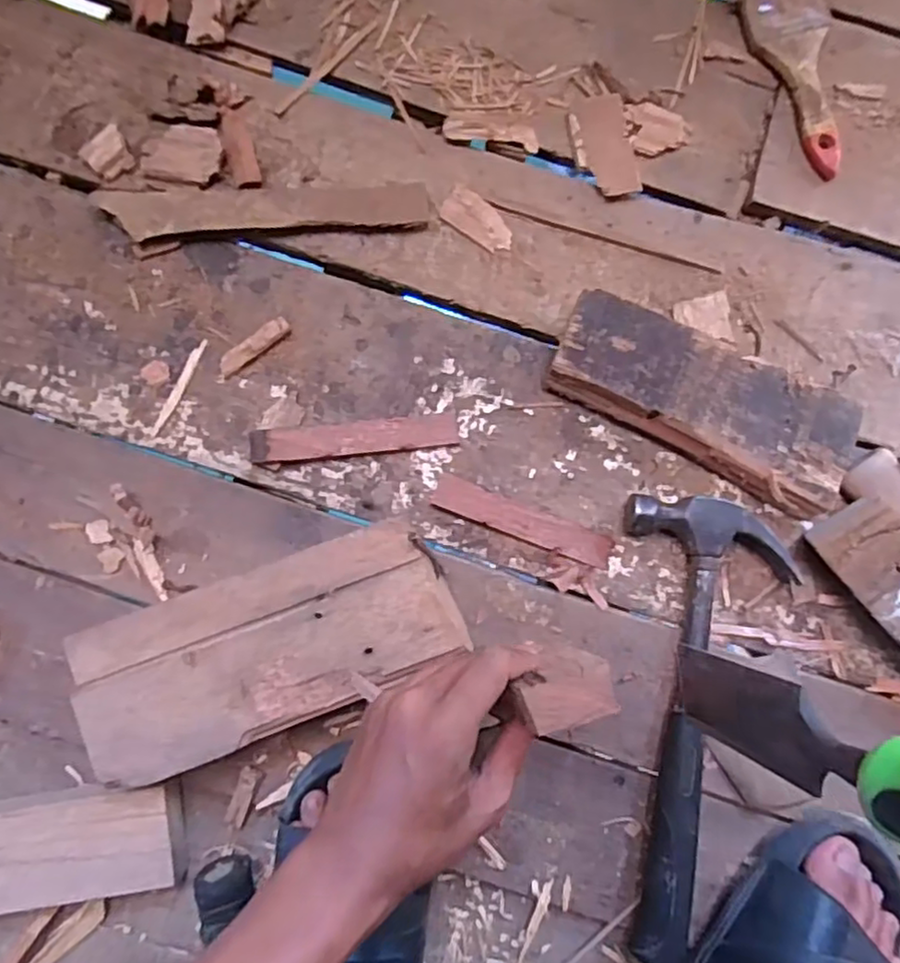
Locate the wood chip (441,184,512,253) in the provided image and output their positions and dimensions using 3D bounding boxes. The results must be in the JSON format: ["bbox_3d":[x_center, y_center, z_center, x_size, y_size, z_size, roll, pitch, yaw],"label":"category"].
[{"bbox_3d":[0.023,-0.206,0.521,0.060,0.004,0.030,34,85,2],"label":"wood chip"}]

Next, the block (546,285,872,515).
[{"bbox_3d":[0.185,-0.059,0.490,0.221,0.039,0.085,28,85,2],"label":"block"}]

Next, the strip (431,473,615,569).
[{"bbox_3d":[0.055,0.030,0.488,0.138,0.006,0.024,21,89,-4],"label":"strip"}]

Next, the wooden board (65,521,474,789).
[{"bbox_3d":[-0.119,0.111,0.435,0.243,0.021,0.104,-19,83,-4],"label":"wooden board"}]

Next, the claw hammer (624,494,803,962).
[{"bbox_3d":[0.186,0.172,0.471,0.114,0.028,0.317,2,85,-1],"label":"claw hammer"}]

